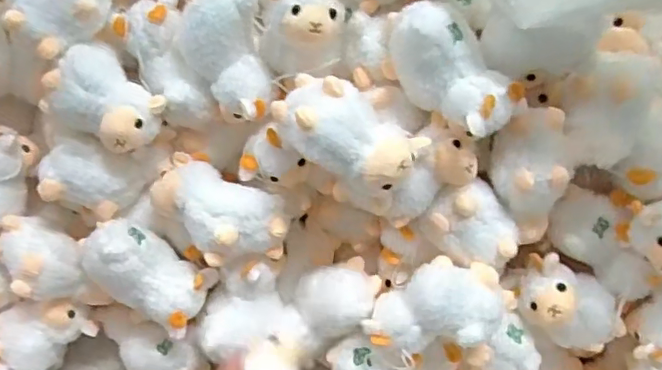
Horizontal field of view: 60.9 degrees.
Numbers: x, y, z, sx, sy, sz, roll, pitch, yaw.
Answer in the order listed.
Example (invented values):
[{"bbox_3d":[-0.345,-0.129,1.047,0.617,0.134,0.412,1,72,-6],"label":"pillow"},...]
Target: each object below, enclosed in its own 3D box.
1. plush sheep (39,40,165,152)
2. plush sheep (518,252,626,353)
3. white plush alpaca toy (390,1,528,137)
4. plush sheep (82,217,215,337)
[{"bbox_3d":[-0.196,-0.073,0.491,0.090,0.049,0.077,32,76,12],"label":"plush sheep"},{"bbox_3d":[0.219,0.112,0.511,0.103,0.059,0.065,25,74,10],"label":"plush sheep"},{"bbox_3d":[0.098,-0.089,0.450,0.068,0.077,0.113,-37,74,-10],"label":"white plush alpaca toy"},{"bbox_3d":[-0.173,0.085,0.529,0.113,0.070,0.071,27,75,11],"label":"plush sheep"}]

